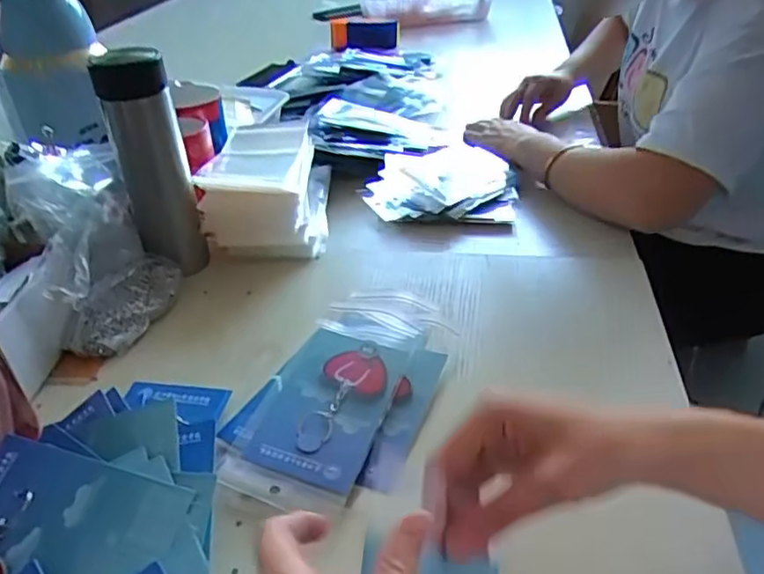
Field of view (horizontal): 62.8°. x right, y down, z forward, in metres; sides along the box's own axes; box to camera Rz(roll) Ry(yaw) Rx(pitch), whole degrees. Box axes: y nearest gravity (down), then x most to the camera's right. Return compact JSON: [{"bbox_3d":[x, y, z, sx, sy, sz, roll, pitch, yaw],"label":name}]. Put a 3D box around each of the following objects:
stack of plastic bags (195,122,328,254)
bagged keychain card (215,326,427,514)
[{"bbox_3d":[-0.137,-0.130,0.755,0.132,0.087,0.237,-4,35,-2],"label":"stack of plastic bags"},{"bbox_3d":[-0.044,0.087,0.480,0.097,0.021,0.176,14,43,16],"label":"bagged keychain card"}]

